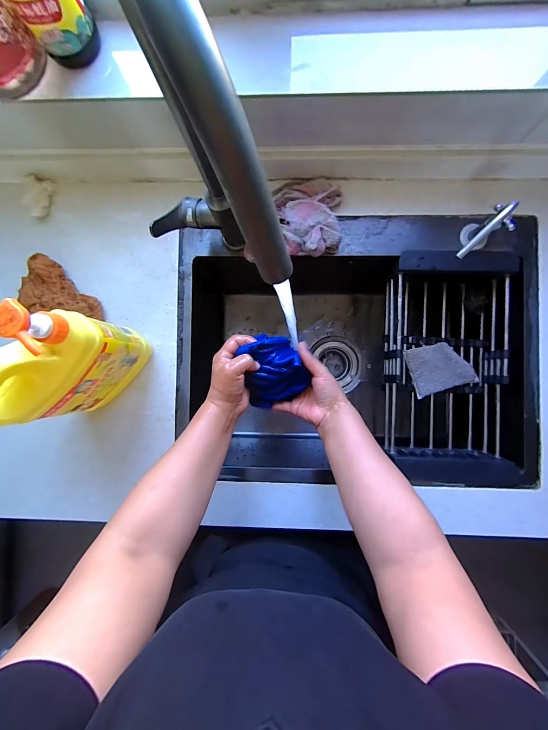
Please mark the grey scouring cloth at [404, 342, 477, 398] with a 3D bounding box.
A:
[{"bbox_3d":[0.304,0.003,0.554,0.108,0.018,0.088,-16,88,3],"label":"grey scouring cloth"}]

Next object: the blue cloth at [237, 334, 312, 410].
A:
[{"bbox_3d":[-0.005,0.011,0.456,0.093,0.067,0.102,-33,88,-1],"label":"blue cloth"}]

